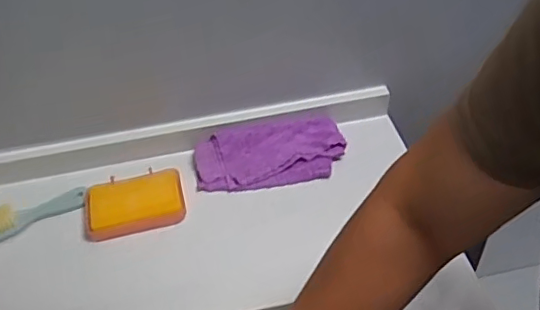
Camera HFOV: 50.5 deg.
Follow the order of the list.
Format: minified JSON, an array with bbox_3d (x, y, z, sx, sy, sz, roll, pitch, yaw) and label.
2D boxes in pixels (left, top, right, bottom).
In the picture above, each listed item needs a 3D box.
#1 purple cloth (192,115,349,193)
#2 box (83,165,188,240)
[{"bbox_3d":[-0.001,-0.003,0.727,0.186,0.033,0.082,-9,45,-5],"label":"purple cloth"},{"bbox_3d":[-0.163,0.056,0.686,0.117,0.030,0.072,-10,45,-6],"label":"box"}]

